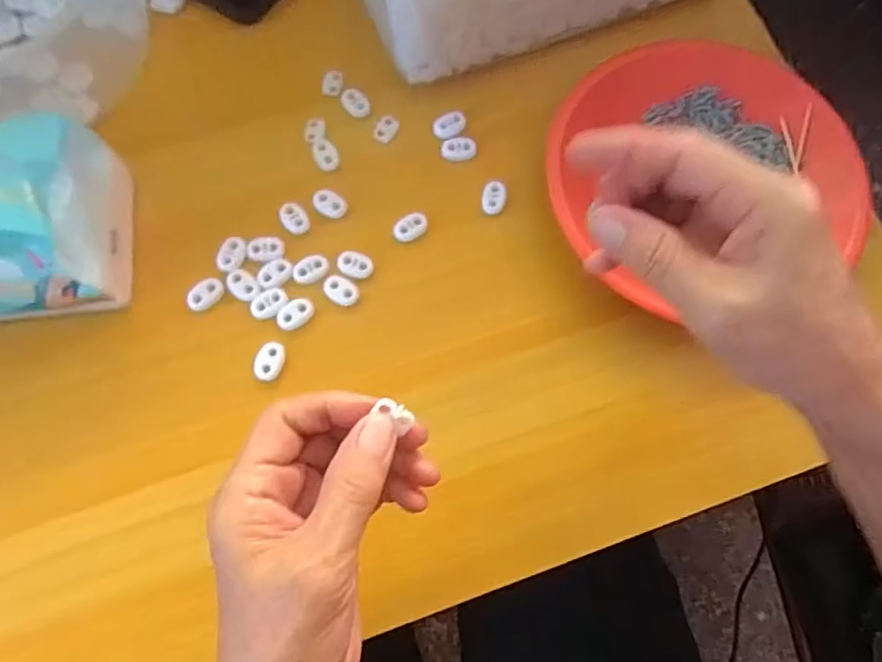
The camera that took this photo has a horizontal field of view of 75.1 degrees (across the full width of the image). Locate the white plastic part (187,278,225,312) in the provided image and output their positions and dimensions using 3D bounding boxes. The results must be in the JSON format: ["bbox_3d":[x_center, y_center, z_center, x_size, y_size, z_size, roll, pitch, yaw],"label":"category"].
[{"bbox_3d":[-0.142,-0.022,0.345,0.015,0.004,0.023,40,77,8],"label":"white plastic part"}]

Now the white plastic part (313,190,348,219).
[{"bbox_3d":[-0.071,-0.081,0.364,0.022,0.004,0.015,27,75,5],"label":"white plastic part"}]

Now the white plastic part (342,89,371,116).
[{"bbox_3d":[-0.058,-0.155,0.388,0.016,0.004,0.024,-33,78,-10],"label":"white plastic part"}]

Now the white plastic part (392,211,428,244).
[{"bbox_3d":[-0.019,-0.066,0.364,0.023,0.005,0.014,-36,79,-11],"label":"white plastic part"}]

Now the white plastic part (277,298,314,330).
[{"bbox_3d":[-0.088,-0.011,0.345,0.023,0.004,0.015,-41,80,-12],"label":"white plastic part"}]

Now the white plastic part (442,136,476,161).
[{"bbox_3d":[0.012,-0.121,0.380,0.022,0.004,0.017,-5,75,-3],"label":"white plastic part"}]

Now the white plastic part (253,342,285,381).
[{"bbox_3d":[-0.101,0.018,0.337,0.015,0.004,0.023,15,75,2],"label":"white plastic part"}]

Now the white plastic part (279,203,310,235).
[{"bbox_3d":[-0.092,-0.071,0.361,0.016,0.004,0.022,-30,78,-10],"label":"white plastic part"}]

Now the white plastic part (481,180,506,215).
[{"bbox_3d":[0.035,-0.087,0.371,0.015,0.004,0.023,6,75,0],"label":"white plastic part"}]

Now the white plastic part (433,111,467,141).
[{"bbox_3d":[0.006,-0.138,0.384,0.023,0.004,0.017,-29,78,-9],"label":"white plastic part"}]

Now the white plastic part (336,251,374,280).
[{"bbox_3d":[-0.053,-0.041,0.355,0.022,0.004,0.015,20,75,3],"label":"white plastic part"}]

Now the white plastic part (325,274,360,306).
[{"bbox_3d":[-0.061,-0.025,0.351,0.023,0.004,0.015,35,76,7],"label":"white plastic part"}]

